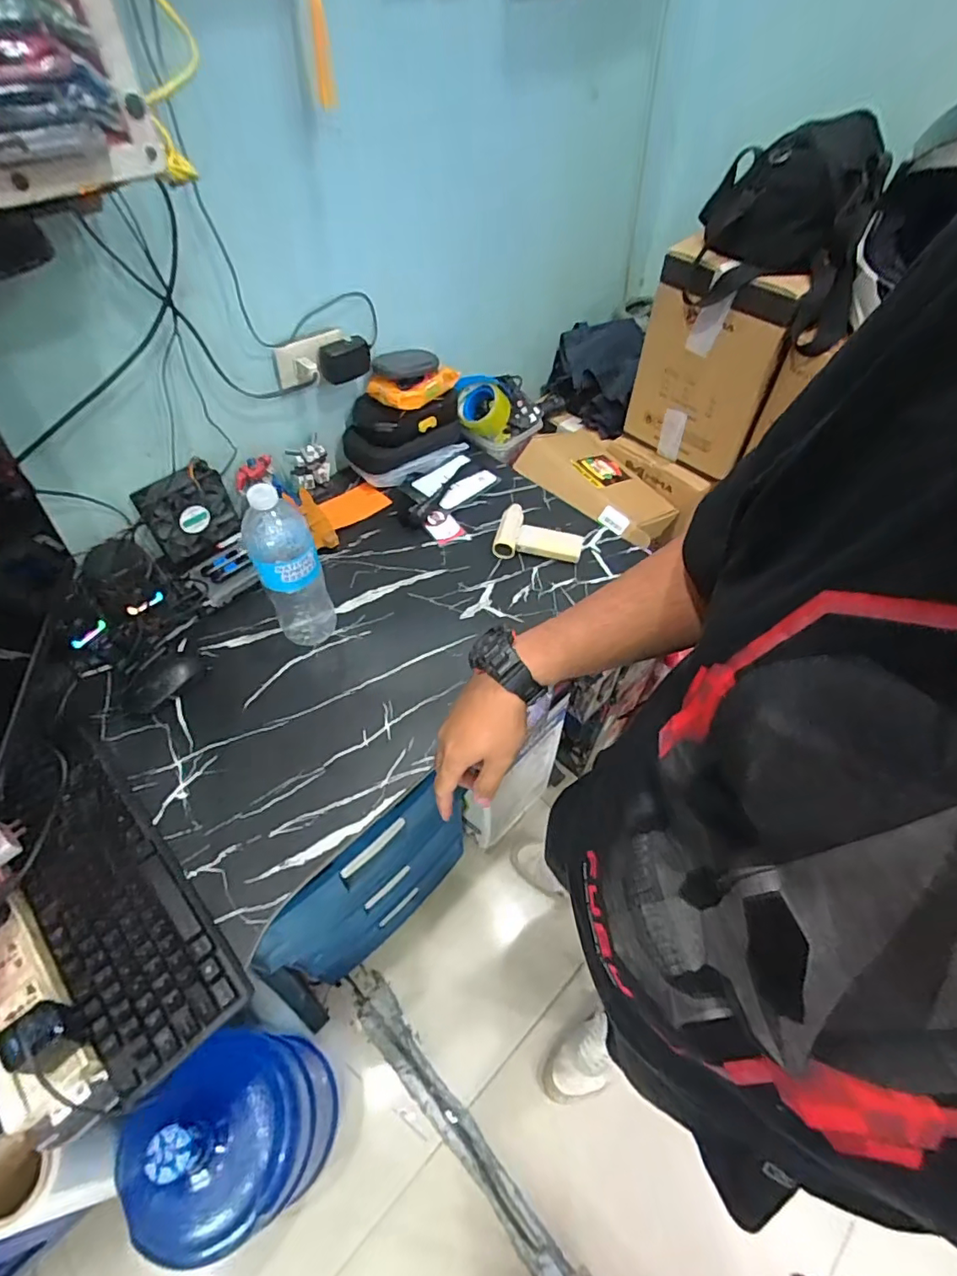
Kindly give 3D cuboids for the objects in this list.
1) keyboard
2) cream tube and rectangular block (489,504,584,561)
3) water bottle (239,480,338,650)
[{"bbox_3d":[-0.411,0.256,0.601,0.119,0.032,0.416,-37,62,-24],"label":"keyboard"},{"bbox_3d":[0.100,-0.177,0.932,0.143,0.036,0.104,2,54,1],"label":"cream tube and rectangular block"},{"bbox_3d":[-0.246,-0.088,0.729,0.081,0.254,0.084,-19,56,-14],"label":"water bottle"}]

